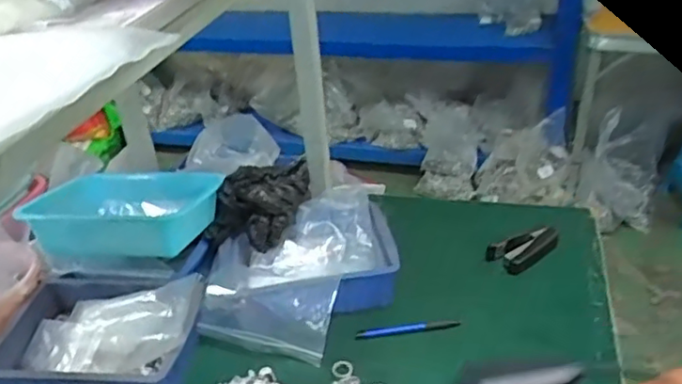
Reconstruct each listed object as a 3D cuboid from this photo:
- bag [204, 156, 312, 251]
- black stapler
[{"bbox_3d":[-0.118,0.014,0.966,0.114,0.077,0.164,10,35,22],"label":"bag"},{"bbox_3d":[0.288,0.091,0.976,0.126,0.032,0.053,-20,35,-24],"label":"black stapler"}]

